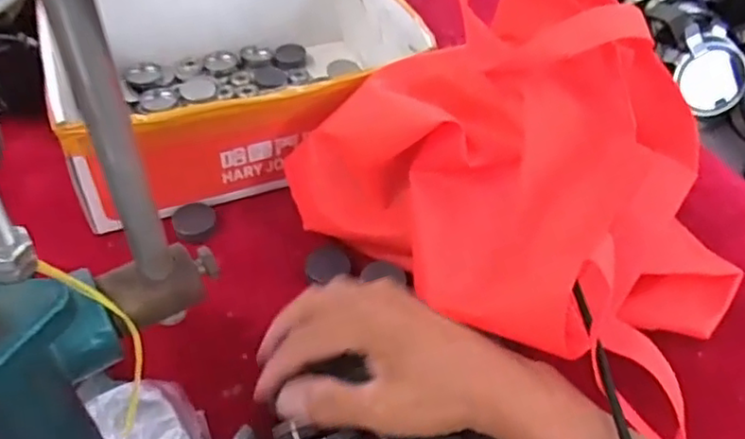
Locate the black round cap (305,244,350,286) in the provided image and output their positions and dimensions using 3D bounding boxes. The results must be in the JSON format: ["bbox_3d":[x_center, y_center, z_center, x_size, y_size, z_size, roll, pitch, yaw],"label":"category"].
[{"bbox_3d":[-0.034,0.033,0.470,0.032,0.005,0.029,-11,56,-13],"label":"black round cap"}]

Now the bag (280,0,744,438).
[{"bbox_3d":[0.119,-0.032,0.422,0.278,0.176,0.214,37,55,25],"label":"bag"}]

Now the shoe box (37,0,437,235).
[{"bbox_3d":[-0.113,-0.135,0.564,0.280,0.114,0.245,-11,50,-15],"label":"shoe box"}]

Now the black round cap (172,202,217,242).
[{"bbox_3d":[-0.140,0.001,0.491,0.032,0.009,0.033,2,48,-3],"label":"black round cap"}]

